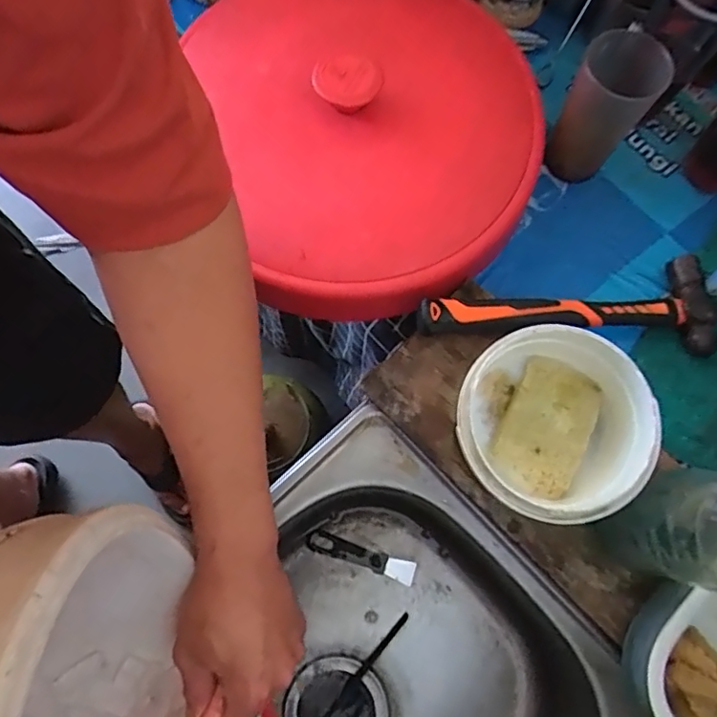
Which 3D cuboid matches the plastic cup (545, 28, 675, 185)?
[{"bbox_3d":[0.233,-0.239,0.544,0.071,0.144,0.085,25,75,5],"label":"plastic cup"}]

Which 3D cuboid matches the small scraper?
[{"bbox_3d":[0.003,0.222,0.634,0.123,0.009,0.023,19,74,4],"label":"small scraper"}]

